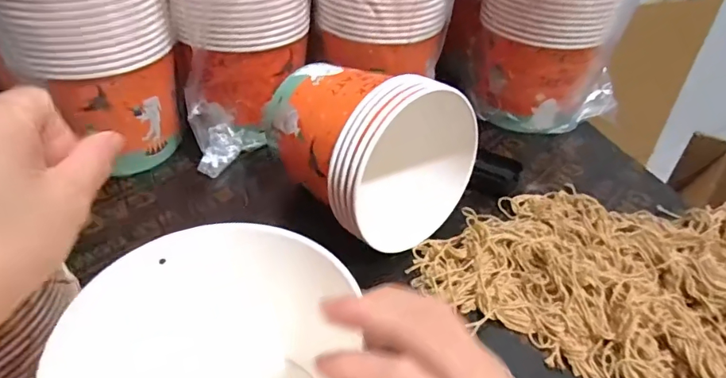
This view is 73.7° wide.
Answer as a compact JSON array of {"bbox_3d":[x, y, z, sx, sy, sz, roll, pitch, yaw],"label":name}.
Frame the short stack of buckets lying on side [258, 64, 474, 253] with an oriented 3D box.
[{"bbox_3d":[0.003,-0.058,0.501,0.163,0.161,0.176,-25,47,-30],"label":"short stack of buckets lying on side"}]

